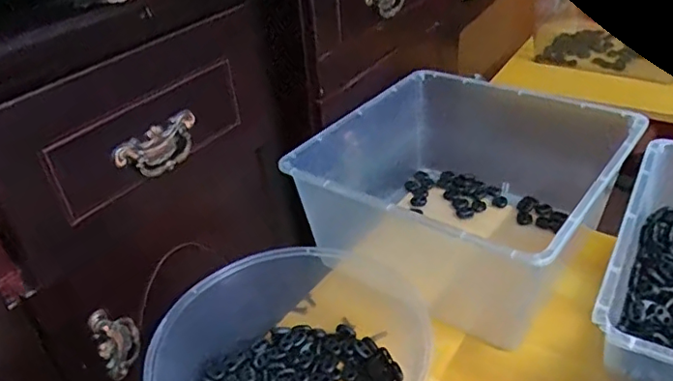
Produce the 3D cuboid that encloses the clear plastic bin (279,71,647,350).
[{"bbox_3d":[0.141,-0.006,0.677,0.273,0.145,0.326,23,43,36],"label":"clear plastic bin"}]

